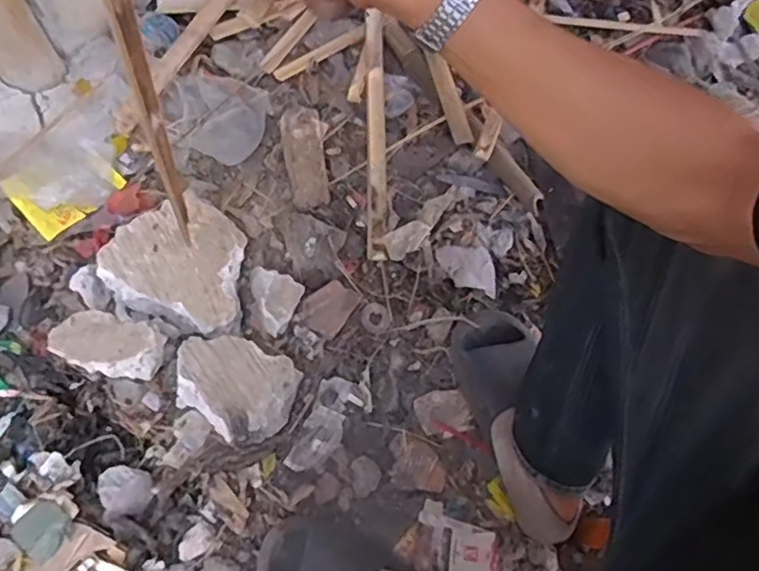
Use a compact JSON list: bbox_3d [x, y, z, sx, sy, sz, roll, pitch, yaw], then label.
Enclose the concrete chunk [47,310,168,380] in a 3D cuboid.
[{"bbox_3d":[-0.375,0.079,0.862,0.160,0.060,0.081,13,68,2],"label":"concrete chunk"}]

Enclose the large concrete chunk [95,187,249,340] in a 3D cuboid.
[{"bbox_3d":[-0.285,-0.038,0.923,0.222,0.035,0.179,24,69,7],"label":"large concrete chunk"}]

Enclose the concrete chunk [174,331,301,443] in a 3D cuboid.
[{"bbox_3d":[-0.195,0.135,0.832,0.163,0.069,0.125,22,69,6],"label":"concrete chunk"}]

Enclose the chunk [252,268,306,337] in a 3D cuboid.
[{"bbox_3d":[-0.159,0.017,0.894,0.087,0.030,0.077,27,69,8],"label":"chunk"}]

